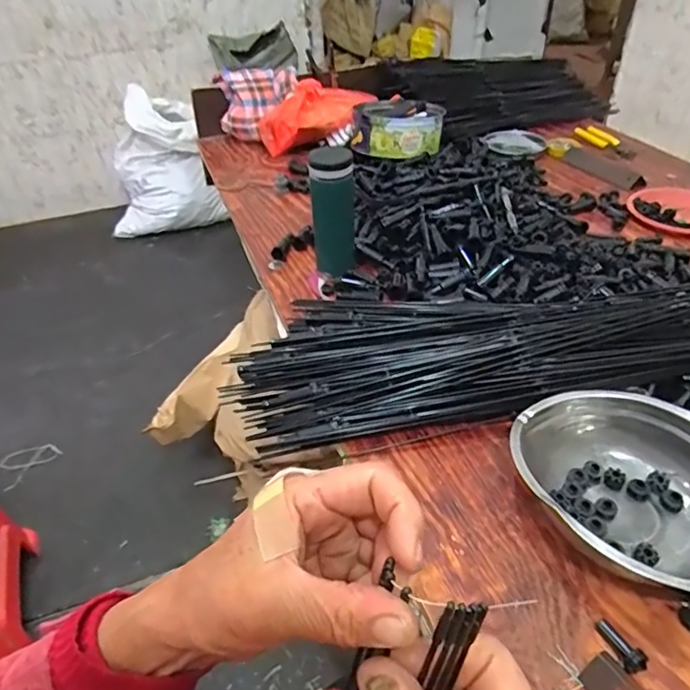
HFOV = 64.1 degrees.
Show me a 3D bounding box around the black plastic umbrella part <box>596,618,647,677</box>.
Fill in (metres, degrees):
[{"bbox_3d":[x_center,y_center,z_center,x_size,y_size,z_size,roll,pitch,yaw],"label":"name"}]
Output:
[{"bbox_3d":[0.208,0.225,0.416,0.016,0.017,0.041,-14,40,-12],"label":"black plastic umbrella part"}]

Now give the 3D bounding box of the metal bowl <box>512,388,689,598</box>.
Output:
[{"bbox_3d":[0.255,0.132,0.489,0.207,0.066,0.184,14,42,21],"label":"metal bowl"}]

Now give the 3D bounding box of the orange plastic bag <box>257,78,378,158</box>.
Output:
[{"bbox_3d":[-0.055,-0.521,1.242,0.265,0.097,0.172,-31,48,-30],"label":"orange plastic bag"}]

